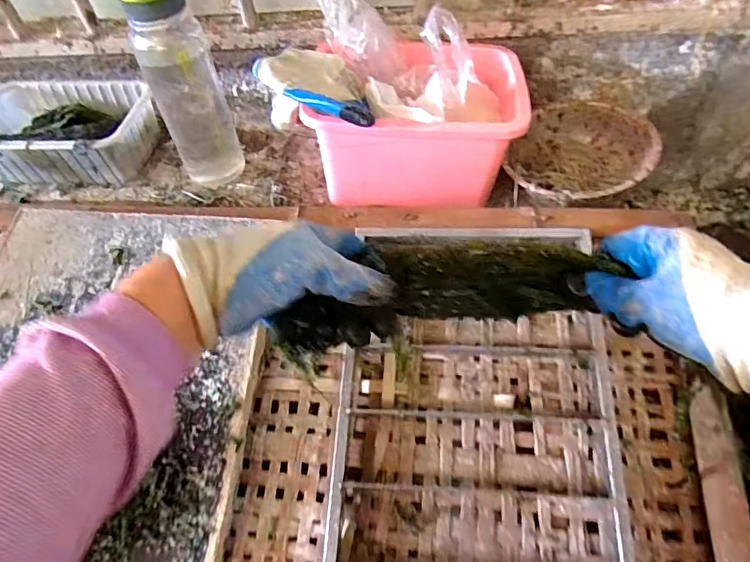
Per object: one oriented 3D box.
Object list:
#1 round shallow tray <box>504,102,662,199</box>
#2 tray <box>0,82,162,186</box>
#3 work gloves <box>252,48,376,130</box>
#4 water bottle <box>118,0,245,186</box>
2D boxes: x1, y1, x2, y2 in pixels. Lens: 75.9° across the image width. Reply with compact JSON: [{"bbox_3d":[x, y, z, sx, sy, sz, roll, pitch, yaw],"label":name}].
[{"bbox_3d":[0.282,-0.169,0.675,0.181,0.075,0.197,-3,50,3],"label":"round shallow tray"},{"bbox_3d":[-0.449,-0.221,0.722,0.233,0.080,0.161,-2,50,4],"label":"tray"},{"bbox_3d":[-0.056,-0.230,0.577,0.167,0.056,0.108,21,55,21],"label":"work gloves"},{"bbox_3d":[-0.244,-0.241,0.610,0.095,0.289,0.072,-22,52,-13],"label":"water bottle"}]

